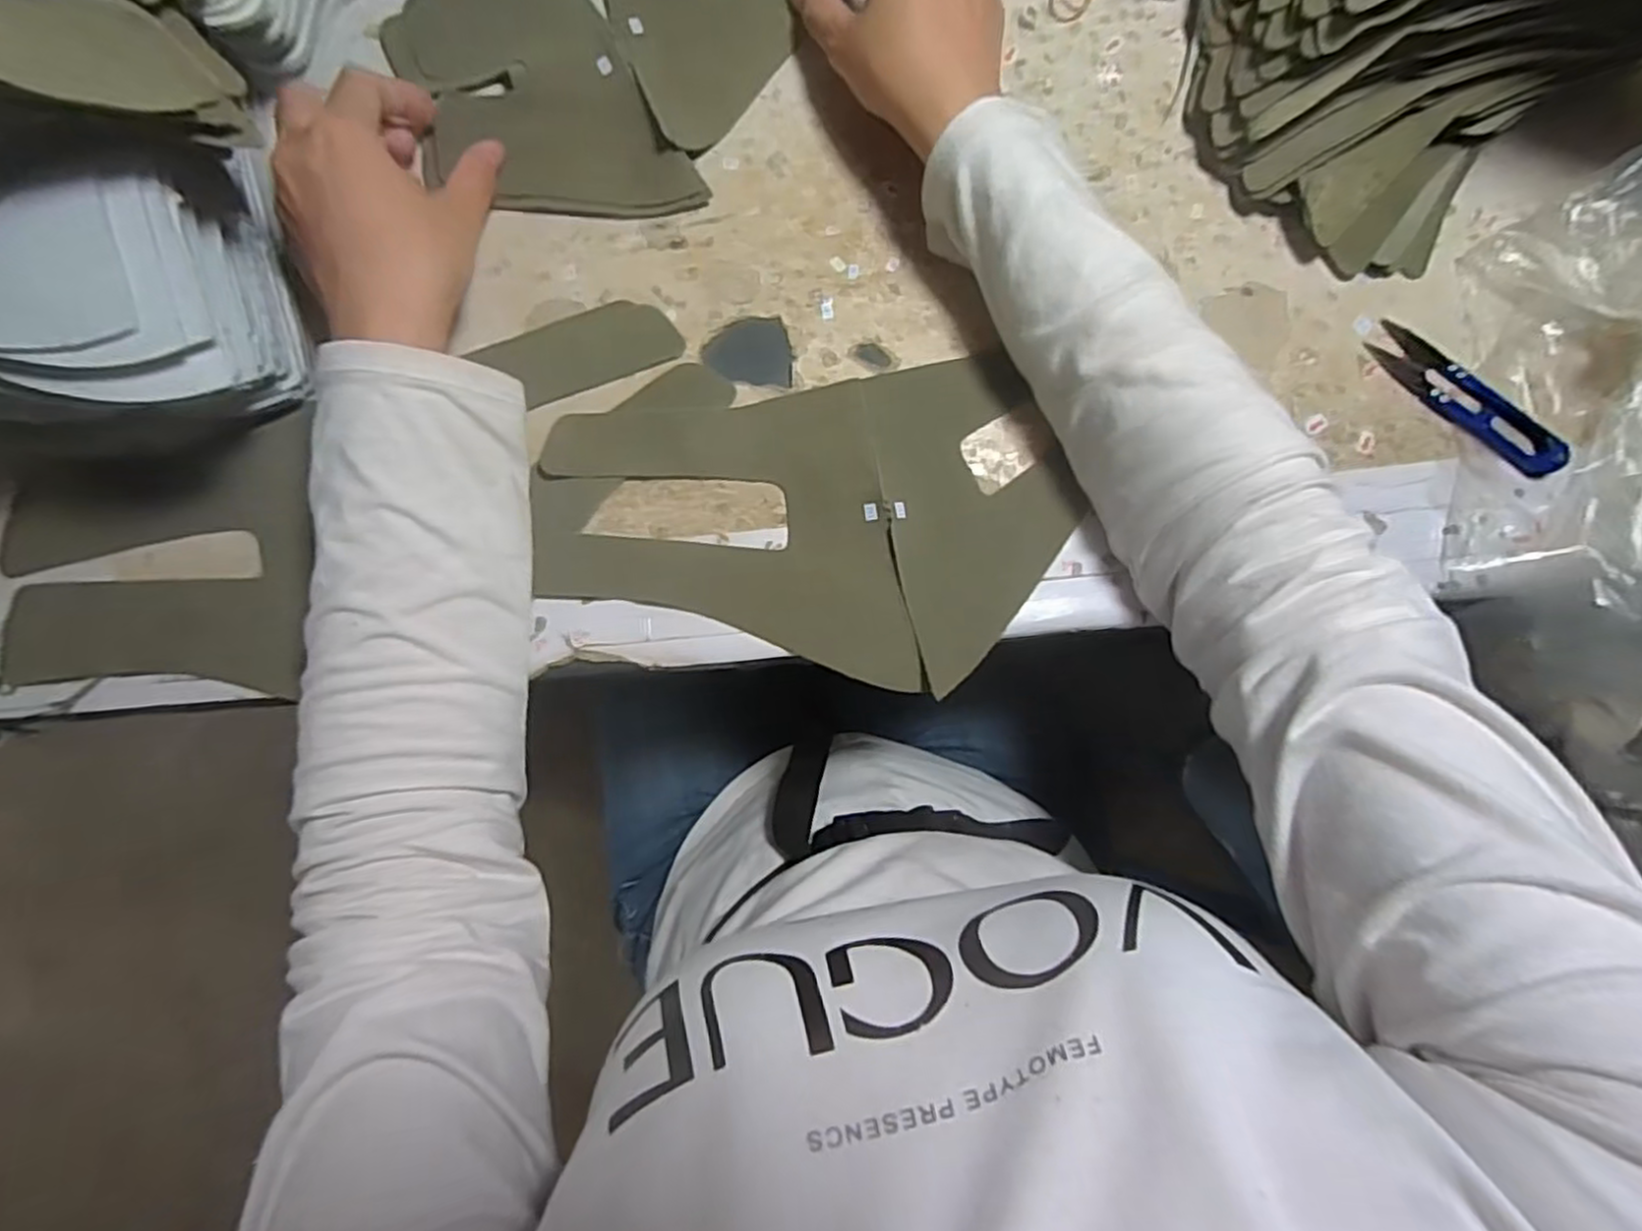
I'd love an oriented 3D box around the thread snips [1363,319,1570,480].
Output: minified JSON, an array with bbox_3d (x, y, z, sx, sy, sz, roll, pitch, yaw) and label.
[{"bbox_3d":[0.307,-0.100,0.346,0.102,0.007,0.026,40,87,1],"label":"thread snips"}]

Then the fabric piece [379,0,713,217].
[{"bbox_3d":[-0.136,-0.239,0.345,0.099,0.012,0.150,-31,88,-2],"label":"fabric piece"}]

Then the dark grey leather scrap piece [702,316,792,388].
[{"bbox_3d":[-0.034,-0.126,0.346,0.041,0.004,0.033,3,87,-1],"label":"dark grey leather scrap piece"}]

